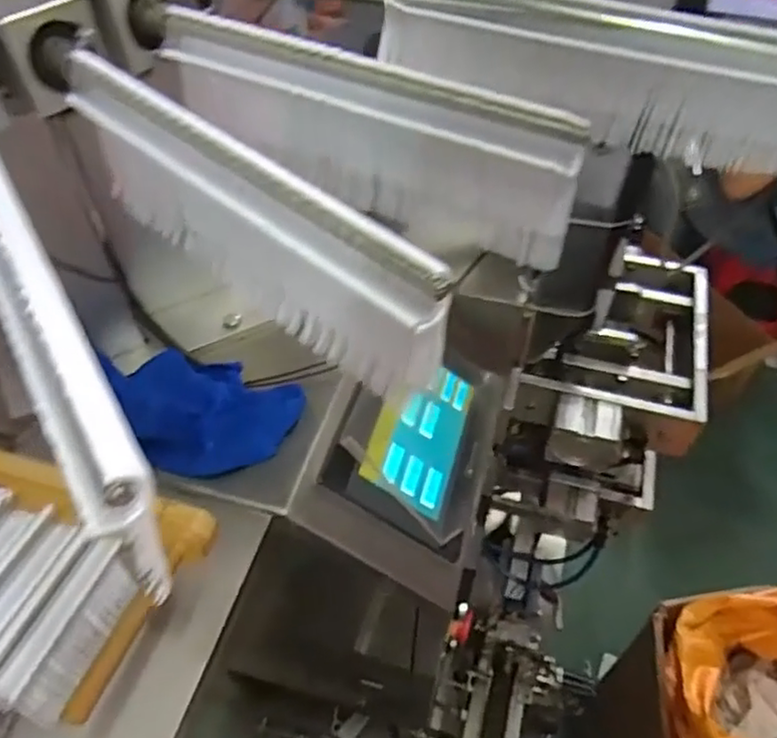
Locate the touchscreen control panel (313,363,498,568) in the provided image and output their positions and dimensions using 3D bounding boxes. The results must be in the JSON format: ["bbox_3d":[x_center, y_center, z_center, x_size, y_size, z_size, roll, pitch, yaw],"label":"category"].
[{"bbox_3d":[0.030,0.060,0.608,0.154,0.022,0.185,34,53,-20],"label":"touchscreen control panel"}]

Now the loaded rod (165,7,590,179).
[{"bbox_3d":[-0.015,-0.111,0.318,0.209,0.075,0.015,22,54,17],"label":"loaded rod"}]

